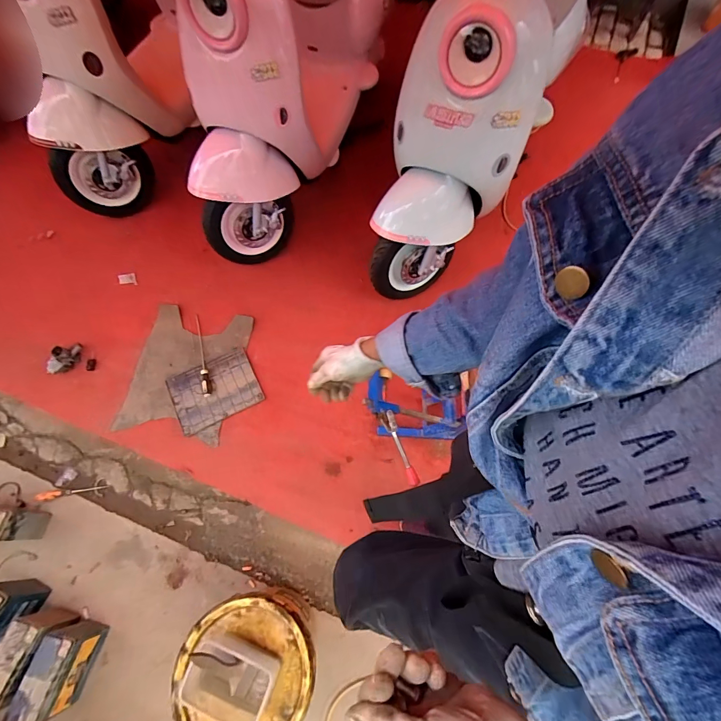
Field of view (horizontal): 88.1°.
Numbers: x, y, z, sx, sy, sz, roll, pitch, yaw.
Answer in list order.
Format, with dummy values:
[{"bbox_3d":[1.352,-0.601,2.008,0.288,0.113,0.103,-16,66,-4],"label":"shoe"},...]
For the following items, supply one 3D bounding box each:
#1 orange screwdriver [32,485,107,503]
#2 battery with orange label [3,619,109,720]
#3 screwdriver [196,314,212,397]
[{"bbox_3d":[-0.977,0.447,1.250,0.224,0.021,0.033,-5,66,-5],"label":"orange screwdriver"},{"bbox_3d":[-0.789,0.813,0.983,0.097,0.182,0.184,9,66,1],"label":"battery with orange label"},{"bbox_3d":[-0.604,-0.029,1.425,0.031,0.033,0.369,-15,67,-9],"label":"screwdriver"}]

